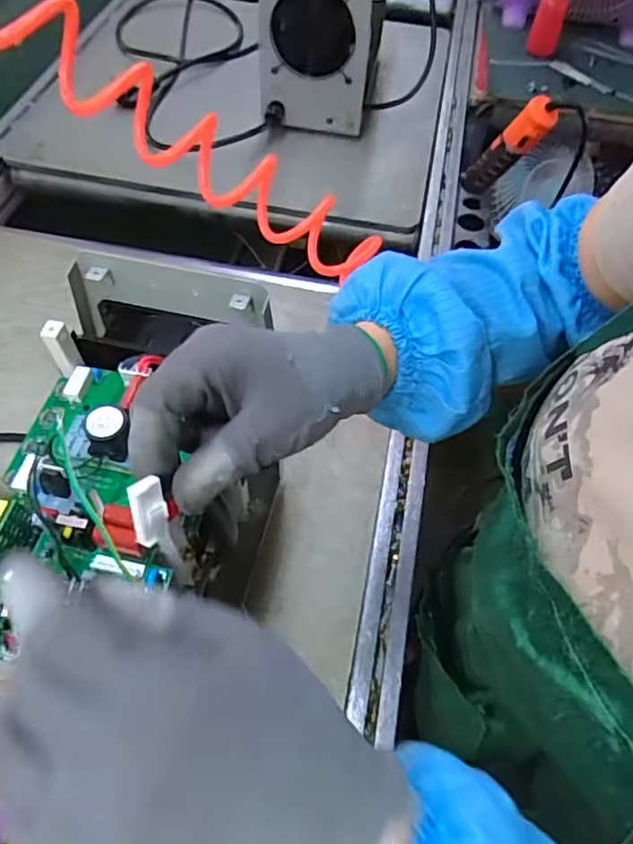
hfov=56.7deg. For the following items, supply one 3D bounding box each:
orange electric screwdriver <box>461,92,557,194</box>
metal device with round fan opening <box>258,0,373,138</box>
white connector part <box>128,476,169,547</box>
[{"bbox_3d":[0.252,-0.366,0.794,0.036,0.205,0.045,-16,89,-14],"label":"orange electric screwdriver"},{"bbox_3d":[-0.002,-0.581,0.843,0.146,0.235,0.208,1,56,-2],"label":"metal device with round fan opening"},{"bbox_3d":[-0.074,0.041,0.258,0.014,0.030,0.007,-4,18,-7],"label":"white connector part"}]

